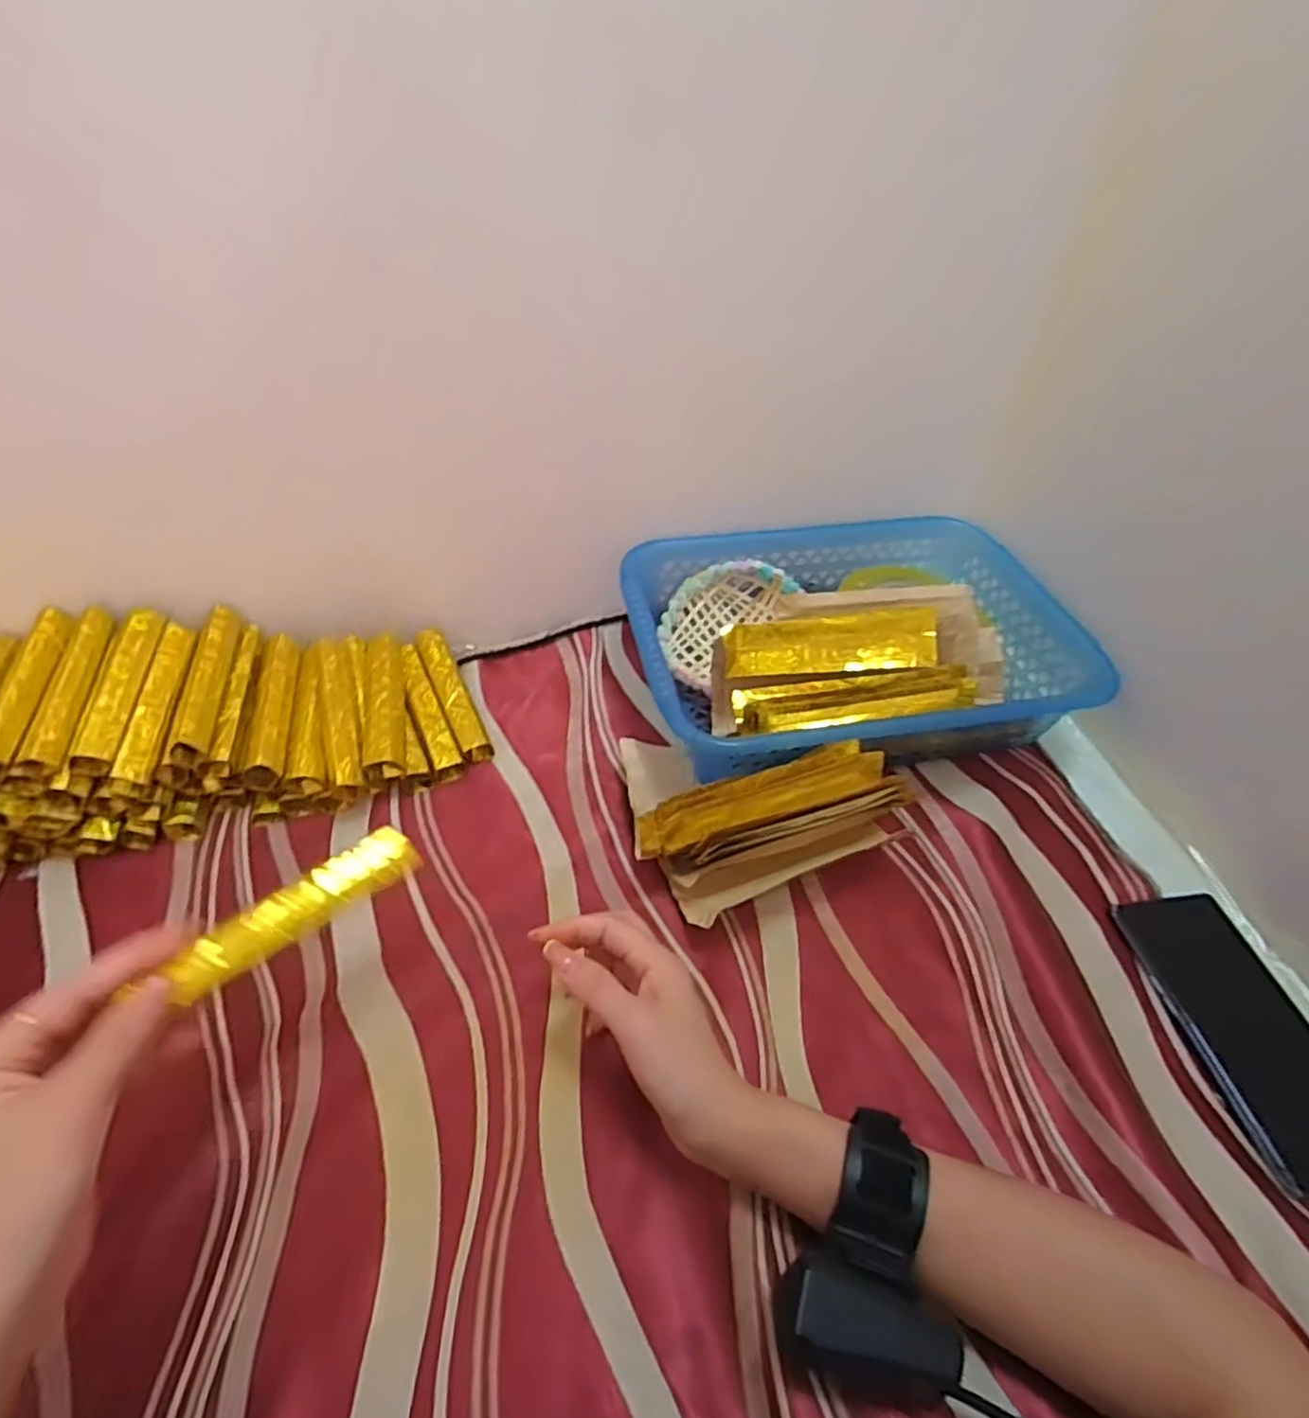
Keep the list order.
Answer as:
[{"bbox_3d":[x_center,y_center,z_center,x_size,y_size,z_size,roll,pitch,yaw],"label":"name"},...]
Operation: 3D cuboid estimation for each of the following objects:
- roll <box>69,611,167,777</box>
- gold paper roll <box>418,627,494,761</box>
[{"bbox_3d":[-0.361,-0.017,0.482,0.023,0.022,0.128,-5,47,-5],"label":"roll"},{"bbox_3d":[-0.163,-0.012,0.577,0.022,0.026,0.132,-20,50,-19],"label":"gold paper roll"}]

